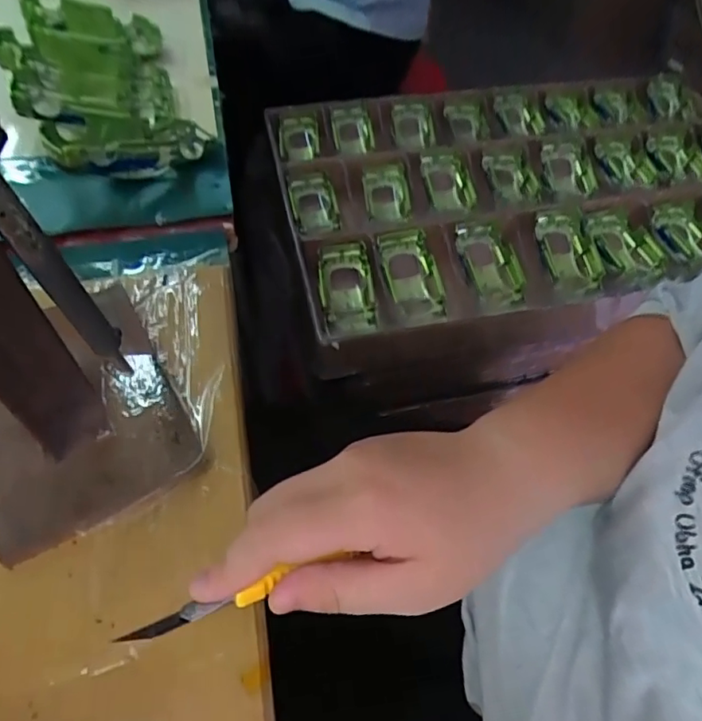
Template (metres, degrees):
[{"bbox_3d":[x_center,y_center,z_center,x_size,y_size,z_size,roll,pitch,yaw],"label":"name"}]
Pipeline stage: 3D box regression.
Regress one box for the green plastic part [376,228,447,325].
[{"bbox_3d":[0.063,-0.088,0.565,0.055,0.034,0.105,-13,69,-11],"label":"green plastic part"}]

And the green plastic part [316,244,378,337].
[{"bbox_3d":[-0.005,-0.076,0.556,0.054,0.033,0.114,-3,52,-3],"label":"green plastic part"}]

